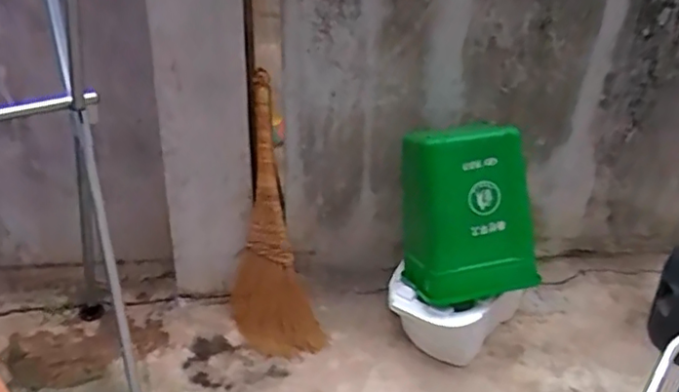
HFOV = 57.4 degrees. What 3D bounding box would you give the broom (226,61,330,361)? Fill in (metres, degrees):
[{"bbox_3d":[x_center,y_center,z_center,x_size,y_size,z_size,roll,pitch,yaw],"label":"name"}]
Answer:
[{"bbox_3d":[-0.193,0.091,1.754,0.215,0.744,0.284,-13,31,-23],"label":"broom"}]

